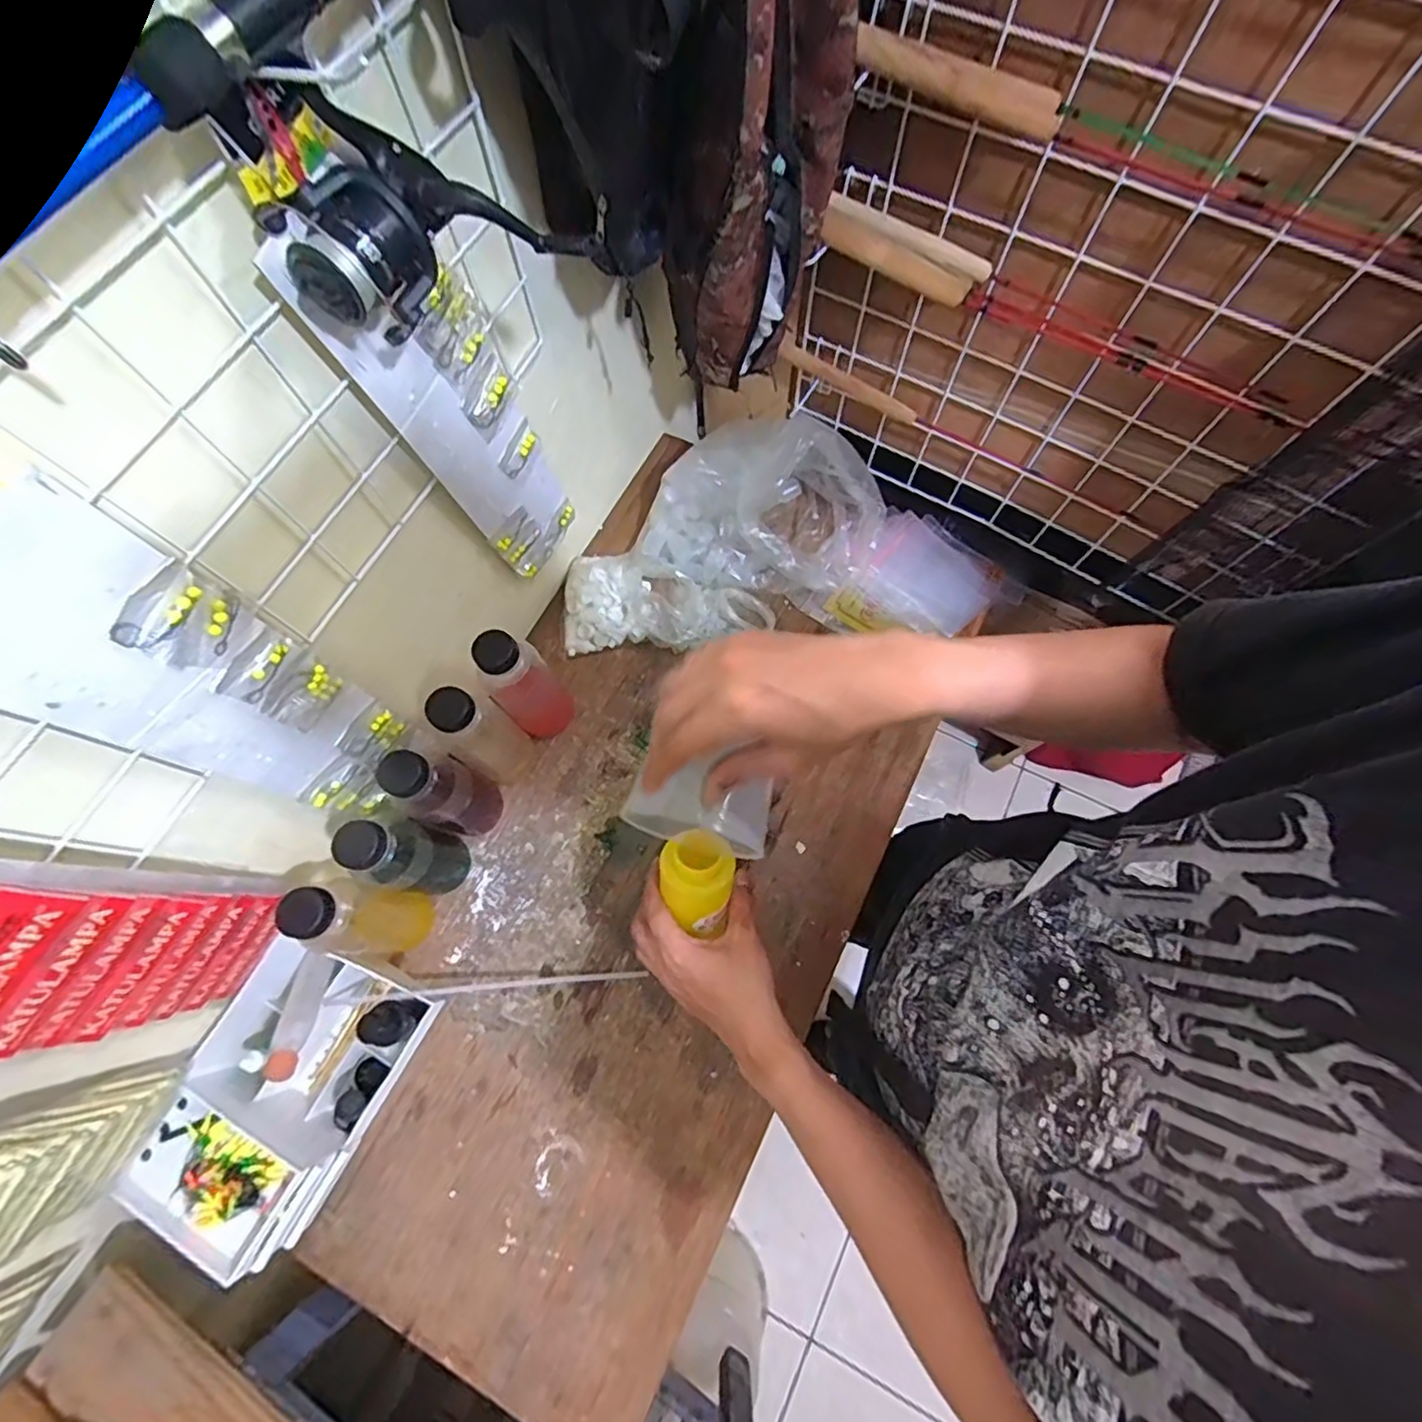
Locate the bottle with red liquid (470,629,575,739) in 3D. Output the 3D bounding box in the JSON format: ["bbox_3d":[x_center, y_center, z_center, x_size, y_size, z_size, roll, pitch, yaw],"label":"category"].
[{"bbox_3d":[-0.198,-0.032,0.669,0.069,0.180,0.064,0,71,1],"label":"bottle with red liquid"}]

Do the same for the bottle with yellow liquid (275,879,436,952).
[{"bbox_3d":[-0.325,0.197,0.601,0.062,0.191,0.055,-5,71,-1],"label":"bottle with yellow liquid"}]

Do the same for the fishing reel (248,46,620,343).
[{"bbox_3d":[-0.146,-0.266,0.334,0.162,0.095,0.078,-21,72,-6],"label":"fishing reel"}]

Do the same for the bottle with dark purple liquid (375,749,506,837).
[{"bbox_3d":[-0.257,0.083,0.640,0.067,0.189,0.056,-19,72,-5],"label":"bottle with dark purple liquid"}]

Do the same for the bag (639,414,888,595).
[{"bbox_3d":[0.064,-0.254,0.757,0.270,0.184,0.164,16,72,6],"label":"bag"}]

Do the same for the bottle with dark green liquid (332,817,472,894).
[{"bbox_3d":[-0.294,0.144,0.626,0.053,0.204,0.062,15,72,6],"label":"bottle with dark green liquid"}]

